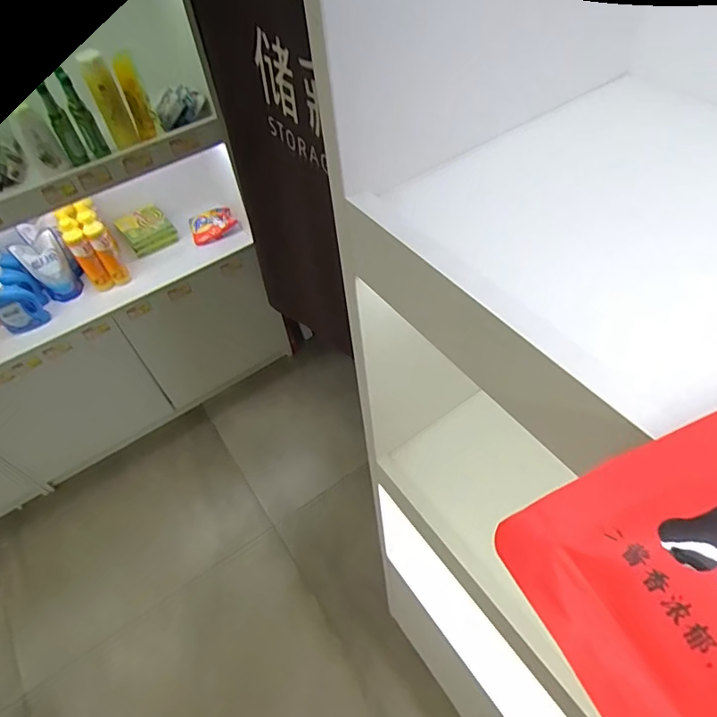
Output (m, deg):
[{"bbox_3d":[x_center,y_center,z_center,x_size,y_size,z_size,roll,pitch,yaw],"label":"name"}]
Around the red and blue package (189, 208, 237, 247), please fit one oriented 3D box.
[{"bbox_3d":[-0.426,-0.392,1.467,0.129,0.077,0.054,-23,53,-12],"label":"red and blue package"}]

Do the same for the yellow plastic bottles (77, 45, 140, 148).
[{"bbox_3d":[-0.520,-0.535,1.043,0.052,0.176,0.056,-25,53,-14],"label":"yellow plastic bottles"}]

